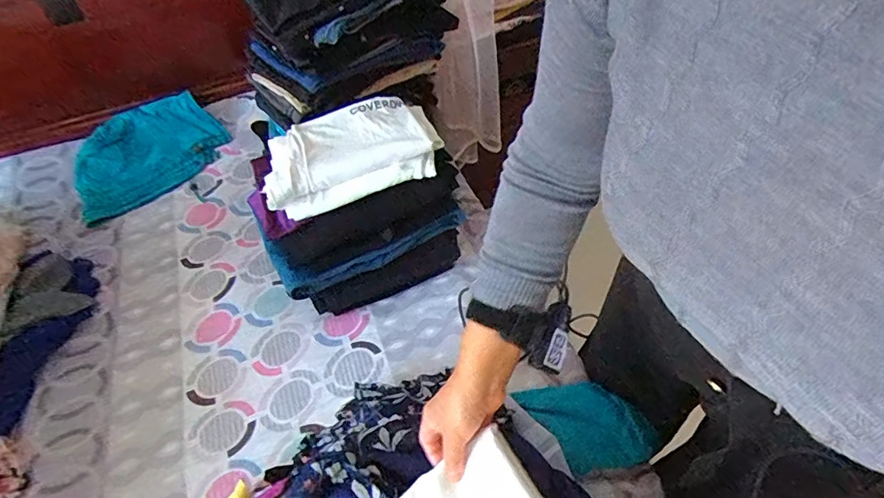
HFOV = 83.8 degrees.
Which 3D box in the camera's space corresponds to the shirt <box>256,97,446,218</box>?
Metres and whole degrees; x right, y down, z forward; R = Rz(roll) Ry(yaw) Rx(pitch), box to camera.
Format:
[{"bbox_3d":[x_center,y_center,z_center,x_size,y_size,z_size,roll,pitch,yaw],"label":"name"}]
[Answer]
[{"bbox_3d":[-0.152,-0.164,0.824,0.284,0.069,0.170,-13,52,-7],"label":"shirt"}]

